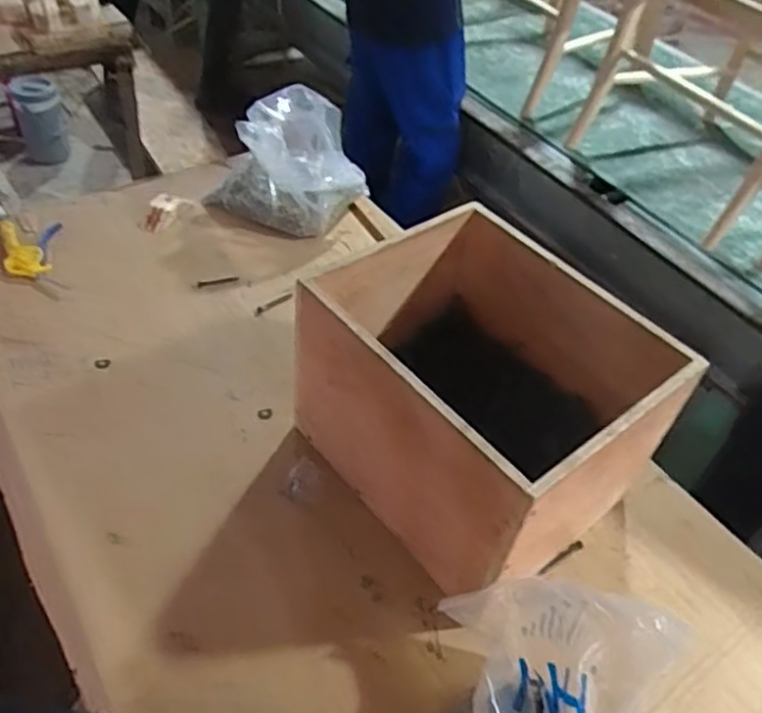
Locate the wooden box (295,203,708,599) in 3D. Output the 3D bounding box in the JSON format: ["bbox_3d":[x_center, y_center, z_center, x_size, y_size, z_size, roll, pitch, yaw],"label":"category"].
[{"bbox_3d":[0.102,0.041,0.762,0.259,0.222,0.332,-26,54,-29],"label":"wooden box"}]

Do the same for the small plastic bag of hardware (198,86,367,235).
[{"bbox_3d":[-0.146,-0.333,1.176,0.241,0.149,0.179,24,47,18],"label":"small plastic bag of hardware"}]

